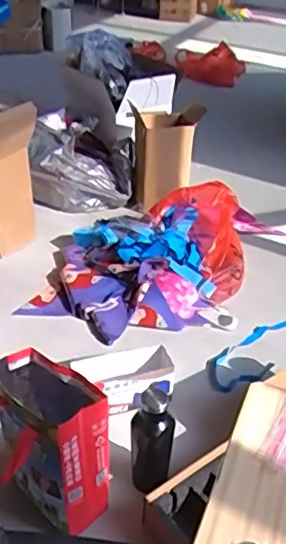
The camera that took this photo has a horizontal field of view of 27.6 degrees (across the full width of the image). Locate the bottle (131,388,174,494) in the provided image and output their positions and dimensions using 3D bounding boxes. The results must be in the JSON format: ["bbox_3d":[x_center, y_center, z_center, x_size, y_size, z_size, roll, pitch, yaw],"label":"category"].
[{"bbox_3d":[0.016,0.305,1.048,0.075,0.214,0.083,5,33,3],"label":"bottle"}]

